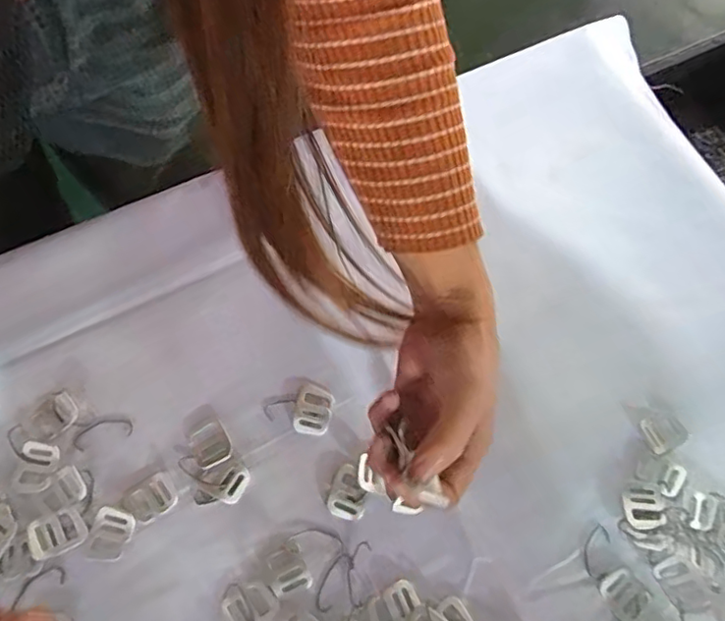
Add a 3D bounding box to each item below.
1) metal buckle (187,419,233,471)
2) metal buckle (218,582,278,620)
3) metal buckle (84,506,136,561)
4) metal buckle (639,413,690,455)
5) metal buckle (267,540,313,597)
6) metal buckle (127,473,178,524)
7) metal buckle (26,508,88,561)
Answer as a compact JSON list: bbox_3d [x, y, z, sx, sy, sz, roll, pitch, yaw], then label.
[{"bbox_3d":[-0.103,0.091,0.394,0.025,0.004,0.029,-29,72,-14],"label":"metal buckle"},{"bbox_3d":[-0.071,0.184,0.359,0.033,0.004,0.031,1,67,-3],"label":"metal buckle"},{"bbox_3d":[-0.160,0.142,0.368,0.025,0.004,0.030,17,68,4],"label":"metal buckle"},{"bbox_3d":[0.217,0.087,0.417,0.030,0.004,0.026,-18,70,-10],"label":"metal buckle"},{"bbox_3d":[-0.048,0.164,0.369,0.024,0.004,0.029,-22,70,-12],"label":"metal buckle"},{"bbox_3d":[-0.137,0.122,0.378,0.028,0.004,0.024,-36,74,-16],"label":"metal buckle"},{"bbox_3d":[-0.193,0.140,0.364,0.034,0.004,0.026,-23,71,-12],"label":"metal buckle"}]

